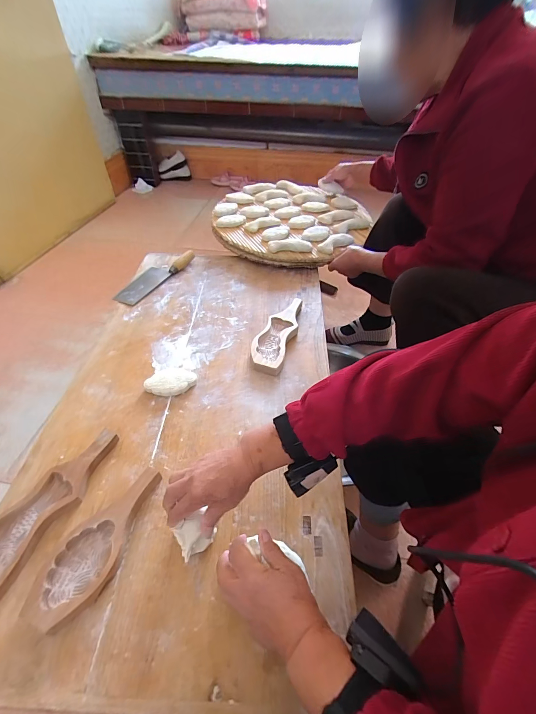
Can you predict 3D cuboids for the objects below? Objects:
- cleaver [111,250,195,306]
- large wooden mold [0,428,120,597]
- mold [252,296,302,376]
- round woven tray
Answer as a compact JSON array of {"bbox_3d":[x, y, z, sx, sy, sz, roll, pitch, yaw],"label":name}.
[{"bbox_3d":[-0.318,-0.232,0.908,0.085,0.029,0.255,24,51,20],"label":"cleaver"},{"bbox_3d":[-0.329,0.221,0.480,0.072,0.027,0.262,21,50,17],"label":"large wooden mold"},{"bbox_3d":[0.025,-0.055,0.742,0.073,0.025,0.227,16,48,13],"label":"mold"},{"bbox_3d":[0.081,-0.459,1.093,0.466,0.076,0.496,1,47,-1],"label":"round woven tray"}]

